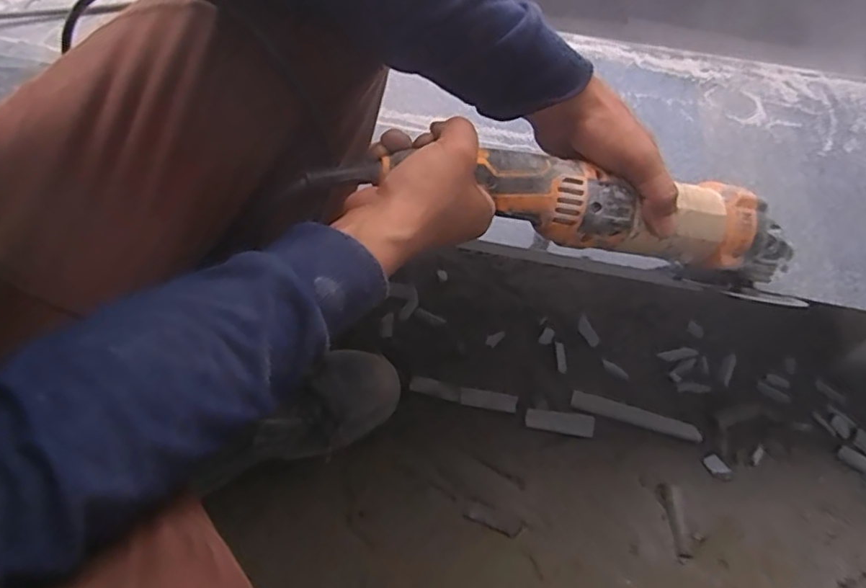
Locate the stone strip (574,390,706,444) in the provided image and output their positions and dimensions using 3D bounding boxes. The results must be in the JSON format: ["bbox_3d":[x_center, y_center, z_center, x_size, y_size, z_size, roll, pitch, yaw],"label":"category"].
[{"bbox_3d":[0.235,0.141,0.664,0.149,0.006,0.023,15,57,8],"label":"stone strip"}]

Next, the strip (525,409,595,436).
[{"bbox_3d":[0.144,0.146,0.652,0.076,0.004,0.025,8,57,3],"label":"strip"}]

